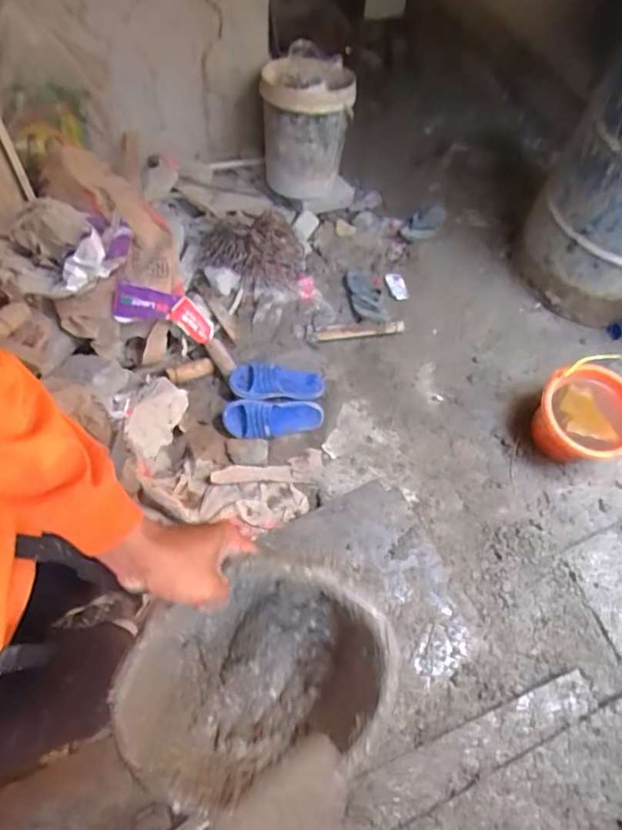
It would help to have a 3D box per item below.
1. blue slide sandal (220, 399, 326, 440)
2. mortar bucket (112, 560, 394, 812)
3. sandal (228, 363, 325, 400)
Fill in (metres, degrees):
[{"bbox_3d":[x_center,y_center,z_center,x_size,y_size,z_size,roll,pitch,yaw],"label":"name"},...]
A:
[{"bbox_3d":[-0.105,0.007,1.486,0.289,0.093,0.097,-5,64,-7],"label":"blue slide sandal"},{"bbox_3d":[-0.058,0.249,0.498,0.242,0.162,0.182,-20,66,-14],"label":"mortar bucket"},{"bbox_3d":[-0.098,-0.095,1.536,0.288,0.077,0.118,2,62,-17],"label":"sandal"}]

